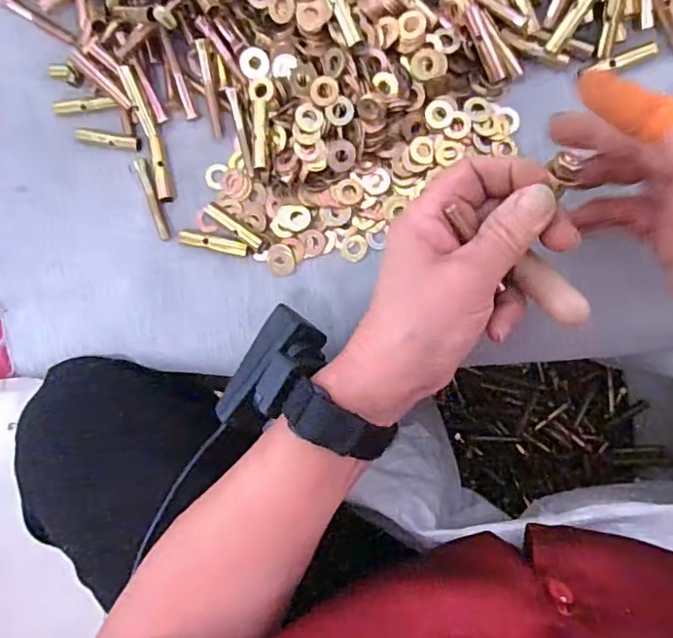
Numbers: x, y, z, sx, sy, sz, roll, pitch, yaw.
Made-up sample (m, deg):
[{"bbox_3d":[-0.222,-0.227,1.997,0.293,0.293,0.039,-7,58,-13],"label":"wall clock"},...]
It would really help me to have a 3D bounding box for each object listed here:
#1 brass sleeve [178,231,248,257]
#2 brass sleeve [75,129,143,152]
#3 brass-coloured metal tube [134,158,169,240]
[{"bbox_3d":[-0.076,-0.047,0.353,0.042,0.011,0.008,13,98,5],"label":"brass sleeve"},{"bbox_3d":[-0.149,-0.117,0.372,0.042,0.011,0.009,9,98,6],"label":"brass sleeve"},{"bbox_3d":[-0.116,-0.077,0.356,0.009,0.005,0.057,-22,82,9],"label":"brass-coloured metal tube"}]

